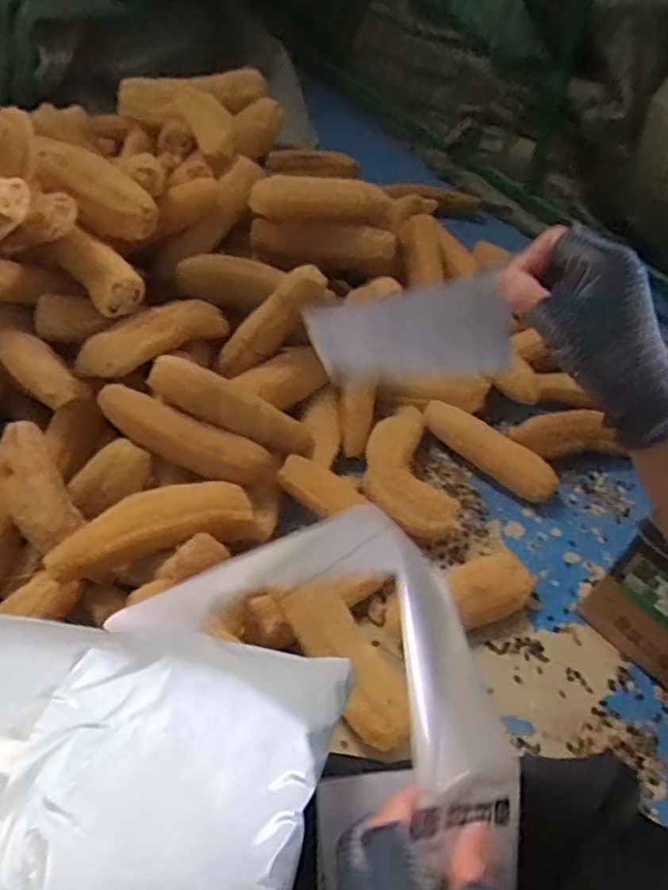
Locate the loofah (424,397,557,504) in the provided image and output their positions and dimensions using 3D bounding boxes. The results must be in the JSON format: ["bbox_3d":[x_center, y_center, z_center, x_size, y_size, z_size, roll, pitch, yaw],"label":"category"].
[{"bbox_3d":[0.253,0.006,1.038,0.241,0.059,0.057,32,56,19],"label":"loofah"}]

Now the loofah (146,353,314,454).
[{"bbox_3d":[-0.136,-0.051,0.895,0.255,0.057,0.053,27,47,-25],"label":"loofah"}]

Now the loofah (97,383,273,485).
[{"bbox_3d":[-0.200,-0.012,0.860,0.236,0.050,0.060,26,49,-20],"label":"loofah"}]

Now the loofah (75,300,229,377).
[{"bbox_3d":[-0.268,-0.171,0.957,0.078,0.061,0.252,36,44,22],"label":"loofah"}]

